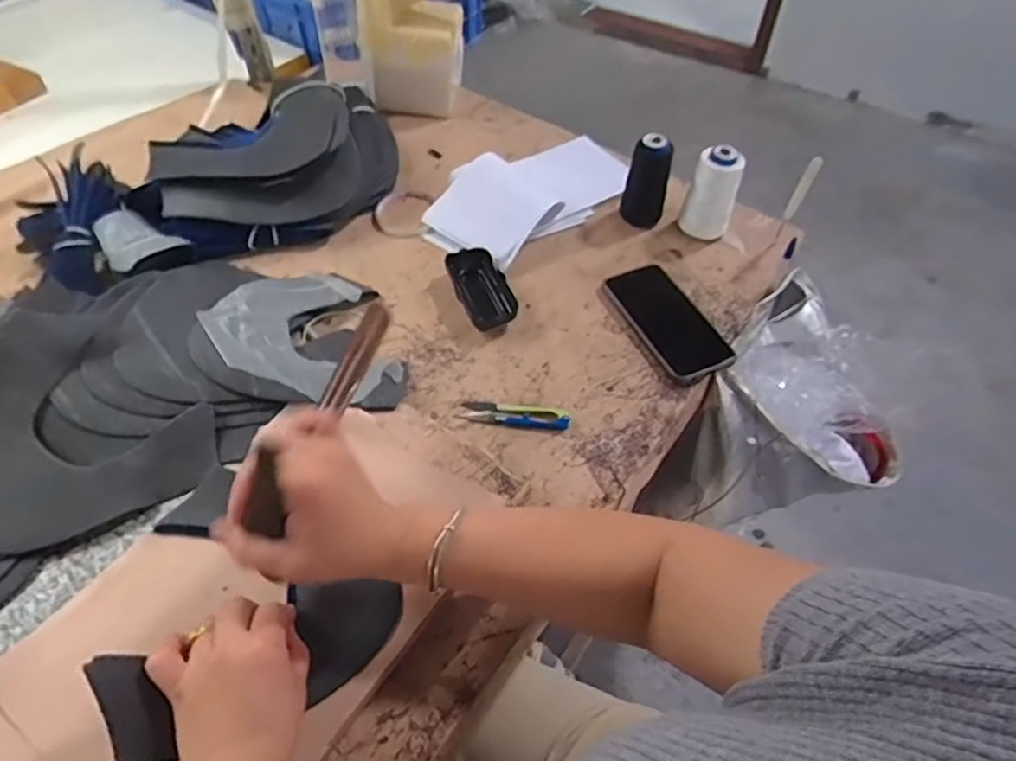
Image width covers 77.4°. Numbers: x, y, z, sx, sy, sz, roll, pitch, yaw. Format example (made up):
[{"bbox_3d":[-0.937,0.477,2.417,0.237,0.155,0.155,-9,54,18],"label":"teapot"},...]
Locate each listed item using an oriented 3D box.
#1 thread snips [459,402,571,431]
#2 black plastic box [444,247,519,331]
[{"bbox_3d":[0.008,0.033,0.594,0.099,0.008,0.023,6,53,2],"label":"thread snips"},{"bbox_3d":[-0.028,-0.098,0.687,0.054,0.024,0.119,-15,55,-14],"label":"black plastic box"}]

